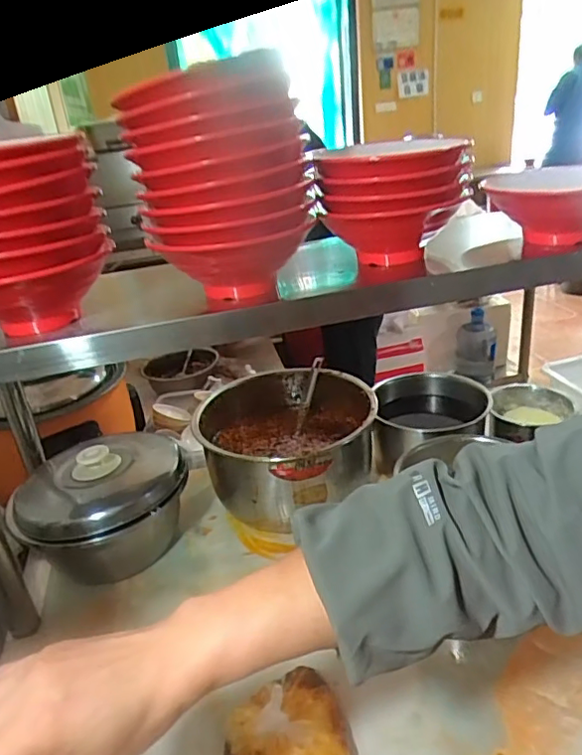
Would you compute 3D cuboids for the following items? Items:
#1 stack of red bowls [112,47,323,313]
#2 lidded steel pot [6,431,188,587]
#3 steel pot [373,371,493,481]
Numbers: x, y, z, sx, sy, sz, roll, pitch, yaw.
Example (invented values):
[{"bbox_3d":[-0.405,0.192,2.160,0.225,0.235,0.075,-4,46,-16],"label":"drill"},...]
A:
[{"bbox_3d":[-0.071,-0.204,0.623,0.179,0.240,0.158,-2,27,9],"label":"stack of red bowls"},{"bbox_3d":[-0.273,0.183,0.834,0.233,0.154,0.230,-6,26,3],"label":"lidded steel pot"},{"bbox_3d":[0.241,0.085,0.954,0.190,0.114,0.215,-3,27,9],"label":"steel pot"}]

